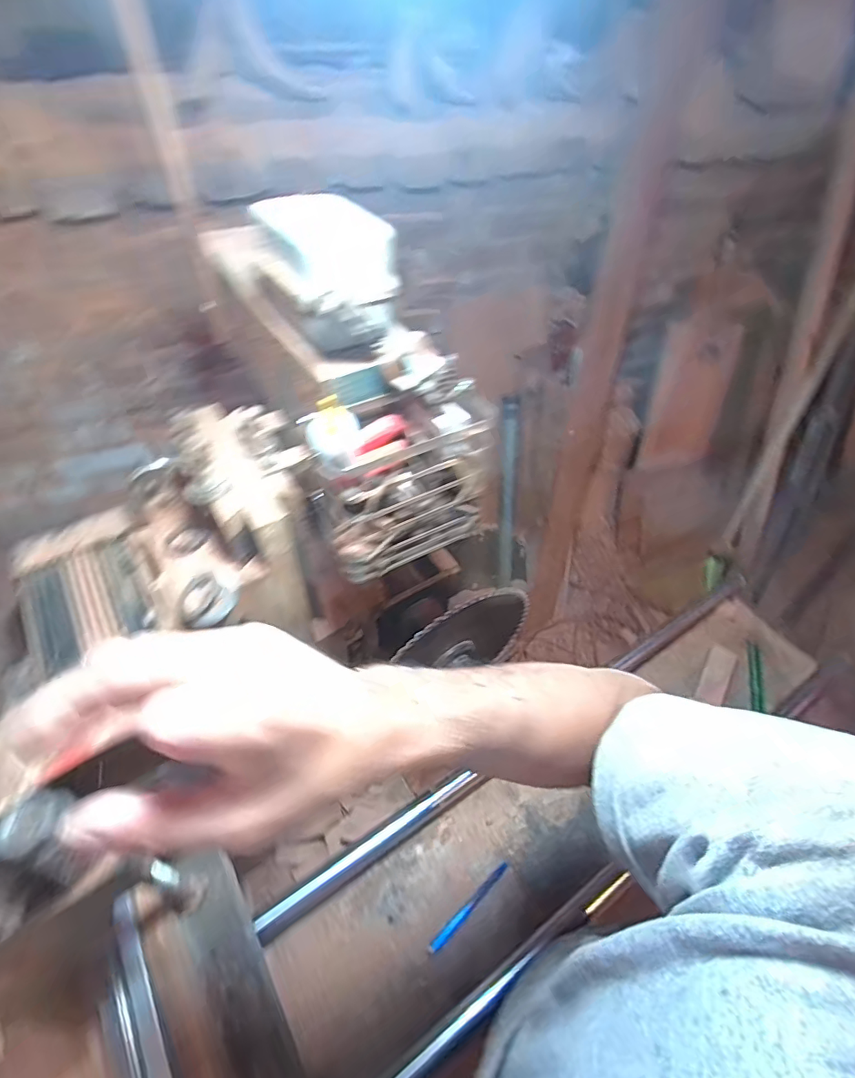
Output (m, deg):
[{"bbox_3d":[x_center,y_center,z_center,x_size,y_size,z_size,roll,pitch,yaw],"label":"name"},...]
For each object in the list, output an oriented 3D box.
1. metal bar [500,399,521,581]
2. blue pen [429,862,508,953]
[{"bbox_3d":[0.241,-0.123,1.509,0.050,0.585,0.033,-6,27,-7],"label":"metal bar"},{"bbox_3d":[0.055,0.474,0.650,0.136,0.007,0.013,-33,57,-27],"label":"blue pen"}]

